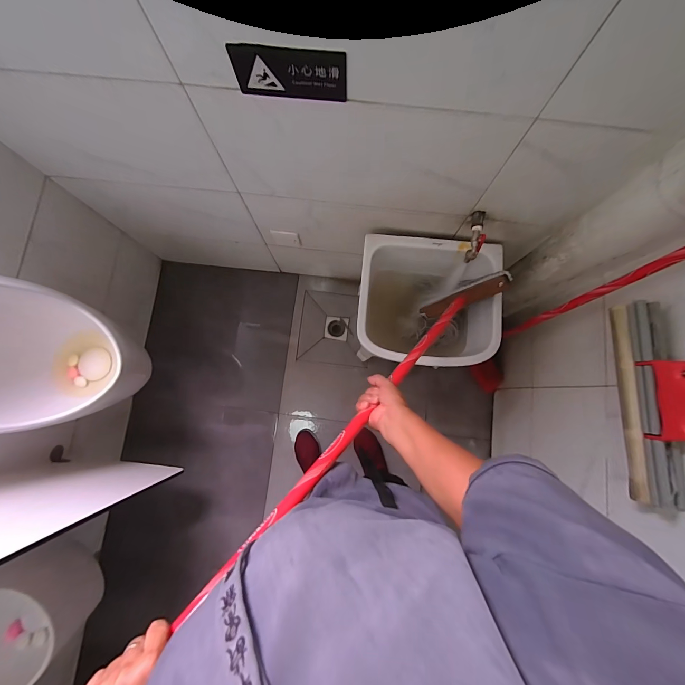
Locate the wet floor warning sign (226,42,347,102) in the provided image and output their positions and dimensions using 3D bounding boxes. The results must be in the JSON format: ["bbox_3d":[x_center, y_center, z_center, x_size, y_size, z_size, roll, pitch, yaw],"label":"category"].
[{"bbox_3d":[-0.082,-0.423,0.511,0.177,0.077,0.010,6,82,2],"label":"wet floor warning sign"}]

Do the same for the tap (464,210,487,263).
[{"bbox_3d":[0.322,-0.257,0.781,0.032,0.056,0.114,11,83,3],"label":"tap"}]

